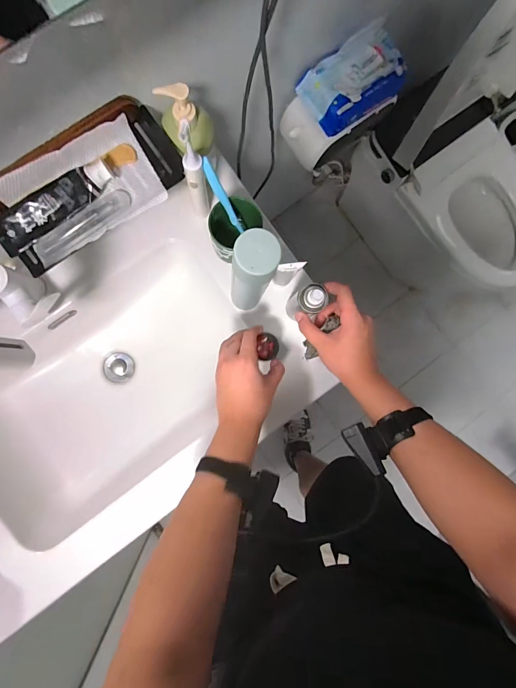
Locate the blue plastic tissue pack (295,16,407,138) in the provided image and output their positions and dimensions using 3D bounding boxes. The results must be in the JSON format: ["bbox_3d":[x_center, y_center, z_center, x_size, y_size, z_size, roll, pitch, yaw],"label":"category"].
[{"bbox_3d":[0.182,-0.498,0.655,0.185,0.059,0.117,-35,93,-5],"label":"blue plastic tissue pack"}]

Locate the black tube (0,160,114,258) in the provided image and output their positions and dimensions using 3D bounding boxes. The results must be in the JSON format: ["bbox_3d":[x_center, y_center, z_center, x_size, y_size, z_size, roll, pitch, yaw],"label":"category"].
[{"bbox_3d":[-0.270,-0.186,0.452,0.166,0.036,0.051,-34,93,-5],"label":"black tube"}]

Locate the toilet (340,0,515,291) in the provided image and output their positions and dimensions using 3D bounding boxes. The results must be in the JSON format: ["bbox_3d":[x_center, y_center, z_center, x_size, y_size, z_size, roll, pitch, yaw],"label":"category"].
[{"bbox_3d":[0.623,-0.445,0.995,0.476,0.838,0.605,-19,91,-5],"label":"toilet"}]

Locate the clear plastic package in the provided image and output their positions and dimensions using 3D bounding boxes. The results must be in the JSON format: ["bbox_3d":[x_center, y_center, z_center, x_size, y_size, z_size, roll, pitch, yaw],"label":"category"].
[{"bbox_3d":[-0.234,-0.157,0.467,0.143,0.010,0.042,-39,93,-4],"label":"clear plastic package"}]

